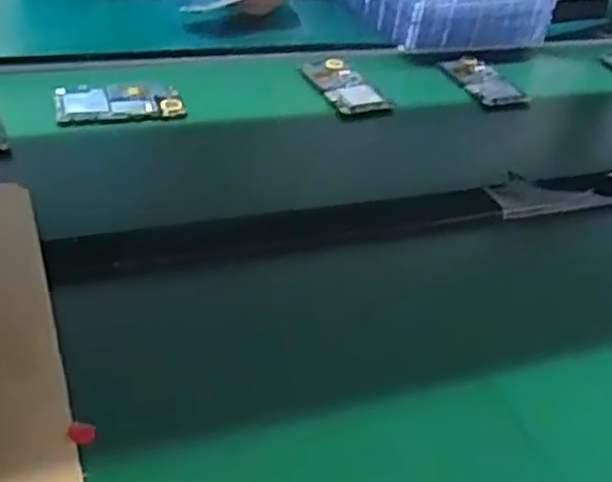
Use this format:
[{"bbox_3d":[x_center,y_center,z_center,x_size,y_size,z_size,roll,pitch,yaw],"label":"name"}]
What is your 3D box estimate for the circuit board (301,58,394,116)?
[{"bbox_3d":[0.040,-0.177,0.840,0.066,0.011,0.106,-14,44,-28],"label":"circuit board"}]

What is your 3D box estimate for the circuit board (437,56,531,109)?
[{"bbox_3d":[0.212,-0.196,0.903,0.067,0.012,0.114,-9,42,-23],"label":"circuit board"}]

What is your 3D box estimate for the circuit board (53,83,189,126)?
[{"bbox_3d":[-0.188,-0.139,0.753,0.122,0.012,0.071,-7,41,-21],"label":"circuit board"}]

